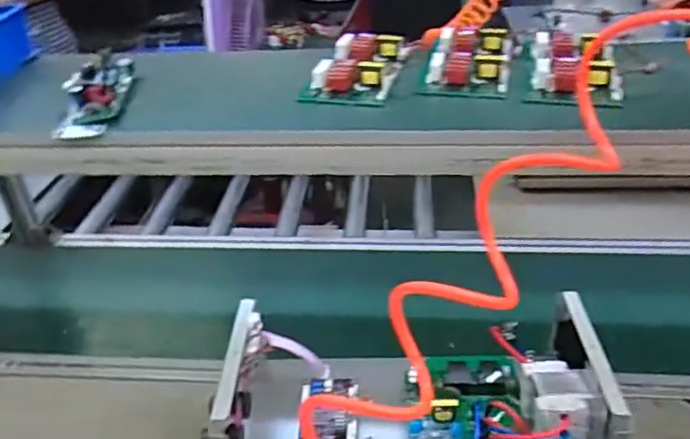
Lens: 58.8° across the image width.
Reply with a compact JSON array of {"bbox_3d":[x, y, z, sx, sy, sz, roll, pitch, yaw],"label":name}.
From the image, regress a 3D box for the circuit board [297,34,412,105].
[{"bbox_3d":[0.020,-0.216,0.869,0.108,0.034,0.197,5,35,17],"label":"circuit board"}]

